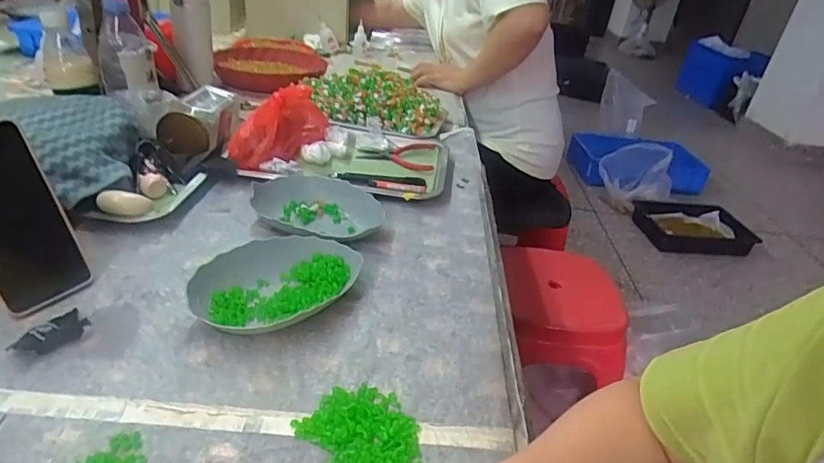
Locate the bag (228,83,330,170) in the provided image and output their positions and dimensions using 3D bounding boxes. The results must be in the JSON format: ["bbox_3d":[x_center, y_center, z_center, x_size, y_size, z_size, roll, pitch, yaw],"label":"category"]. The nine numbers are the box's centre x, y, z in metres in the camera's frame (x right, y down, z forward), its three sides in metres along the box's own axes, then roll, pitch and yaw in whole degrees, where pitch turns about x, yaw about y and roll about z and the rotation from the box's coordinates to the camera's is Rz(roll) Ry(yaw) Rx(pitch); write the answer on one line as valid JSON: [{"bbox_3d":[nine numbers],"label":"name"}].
[{"bbox_3d":[-0.187,-0.162,0.760,0.056,0.081,0.178,23,35,24],"label":"bag"}]

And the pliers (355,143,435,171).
[{"bbox_3d":[-0.026,-0.122,0.816,0.121,0.017,0.082,6,32,0],"label":"pliers"}]

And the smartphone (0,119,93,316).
[{"bbox_3d":[-0.352,-0.013,0.452,0.014,0.161,0.076,-3,23,35],"label":"smartphone"}]

